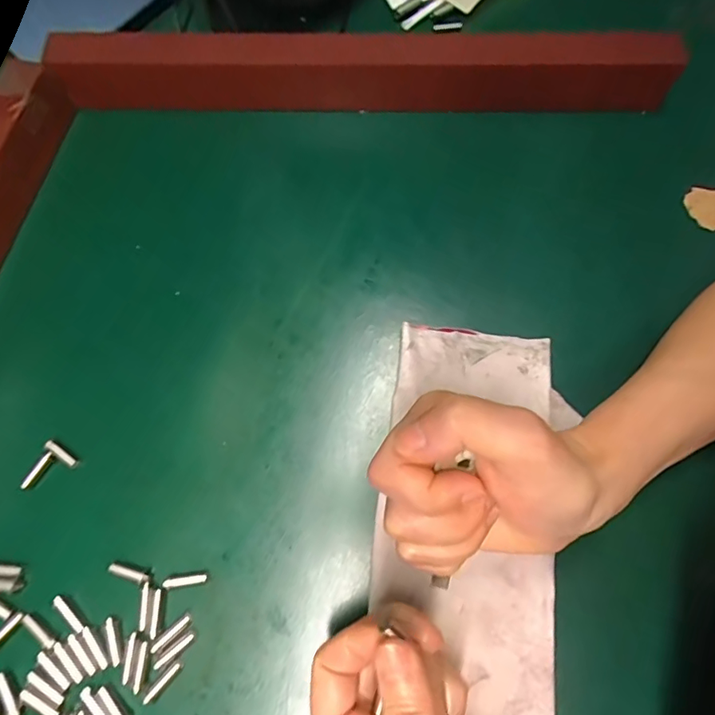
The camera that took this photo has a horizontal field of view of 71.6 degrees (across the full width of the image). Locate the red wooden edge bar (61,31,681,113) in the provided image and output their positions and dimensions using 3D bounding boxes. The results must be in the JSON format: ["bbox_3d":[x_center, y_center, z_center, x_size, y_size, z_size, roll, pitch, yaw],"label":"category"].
[{"bbox_3d":[0.005,-0.184,0.325,0.386,0.052,0.027,0,70,2],"label":"red wooden edge bar"}]

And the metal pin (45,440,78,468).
[{"bbox_3d":[-0.160,0.052,0.268,0.019,0.004,0.004,38,75,1],"label":"metal pin"}]

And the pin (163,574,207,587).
[{"bbox_3d":[-0.086,0.112,0.247,0.021,0.005,0.004,-8,70,-1],"label":"pin"}]

